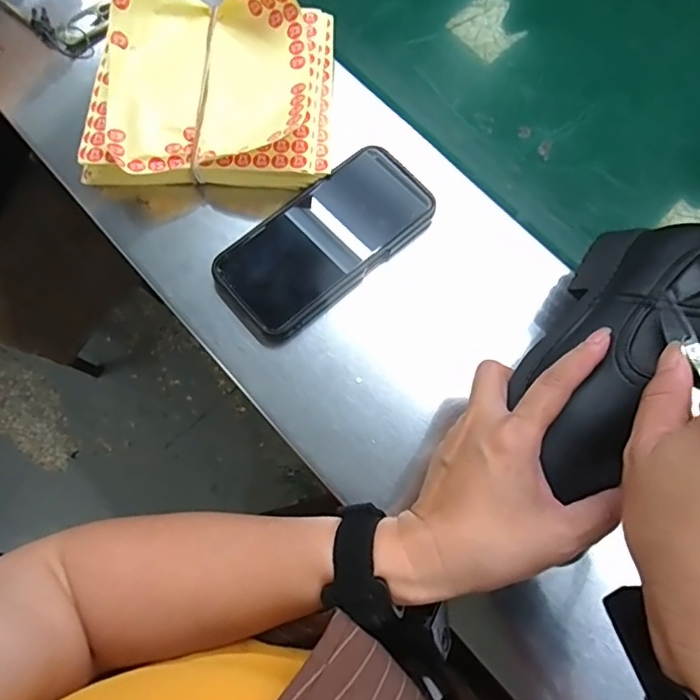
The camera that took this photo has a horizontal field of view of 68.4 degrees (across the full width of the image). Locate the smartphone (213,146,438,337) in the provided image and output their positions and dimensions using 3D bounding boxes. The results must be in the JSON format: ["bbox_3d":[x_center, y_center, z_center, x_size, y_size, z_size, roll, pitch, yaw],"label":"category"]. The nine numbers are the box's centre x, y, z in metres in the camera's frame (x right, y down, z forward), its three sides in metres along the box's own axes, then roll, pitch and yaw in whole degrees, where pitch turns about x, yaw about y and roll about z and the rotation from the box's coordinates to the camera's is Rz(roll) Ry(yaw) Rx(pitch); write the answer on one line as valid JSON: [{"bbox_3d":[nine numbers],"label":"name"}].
[{"bbox_3d":[-0.017,-0.085,0.388,0.162,0.014,0.081,-40,78,-9],"label":"smartphone"}]

